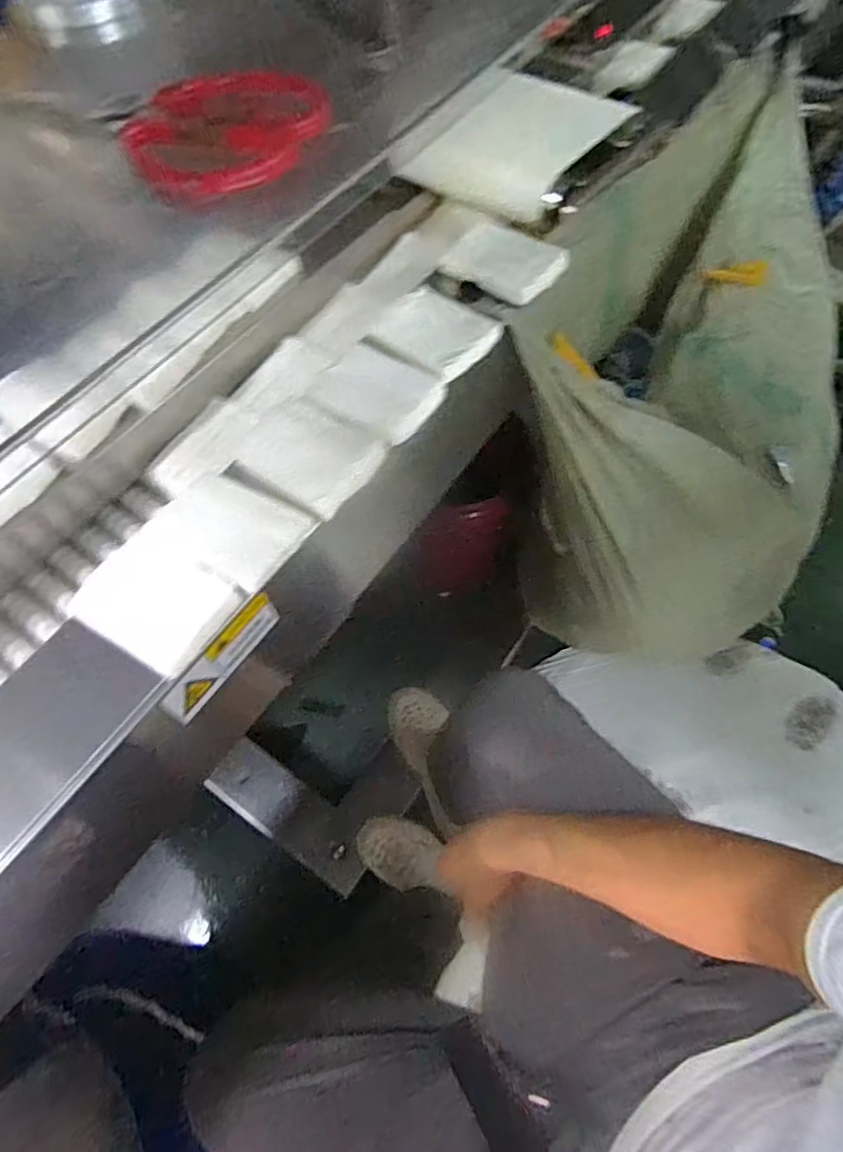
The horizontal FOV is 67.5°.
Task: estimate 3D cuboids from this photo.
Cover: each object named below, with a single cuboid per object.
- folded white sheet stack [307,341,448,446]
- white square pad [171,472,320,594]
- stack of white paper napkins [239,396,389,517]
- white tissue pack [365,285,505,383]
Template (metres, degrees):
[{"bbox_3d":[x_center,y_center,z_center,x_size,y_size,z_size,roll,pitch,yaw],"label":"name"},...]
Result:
[{"bbox_3d":[-0.039,-0.156,0.532,0.094,0.018,0.079,29,66,16],"label":"folded white sheet stack"},{"bbox_3d":[-0.139,-0.037,0.468,0.099,0.011,0.075,27,65,15],"label":"white square pad"},{"bbox_3d":[-0.093,-0.100,0.509,0.105,0.018,0.081,35,68,18],"label":"stack of white paper napkins"},{"bbox_3d":[0.012,-0.223,0.574,0.102,0.019,0.076,39,69,20],"label":"white tissue pack"}]

